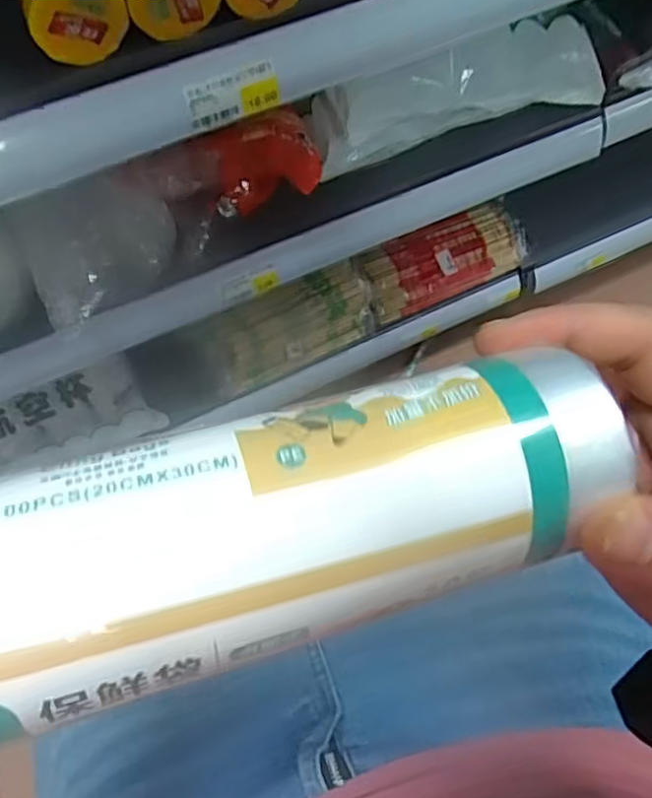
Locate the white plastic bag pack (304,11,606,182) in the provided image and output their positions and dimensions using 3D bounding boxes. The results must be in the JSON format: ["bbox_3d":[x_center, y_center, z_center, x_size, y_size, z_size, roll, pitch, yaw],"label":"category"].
[{"bbox_3d":[0.120,-0.273,0.603,0.268,0.097,0.059,-17,72,-8],"label":"white plastic bag pack"}]

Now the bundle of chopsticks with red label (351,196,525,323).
[{"bbox_3d":[0.169,-0.201,0.981,0.247,0.048,0.100,-26,74,-11],"label":"bundle of chopsticks with red label"}]

